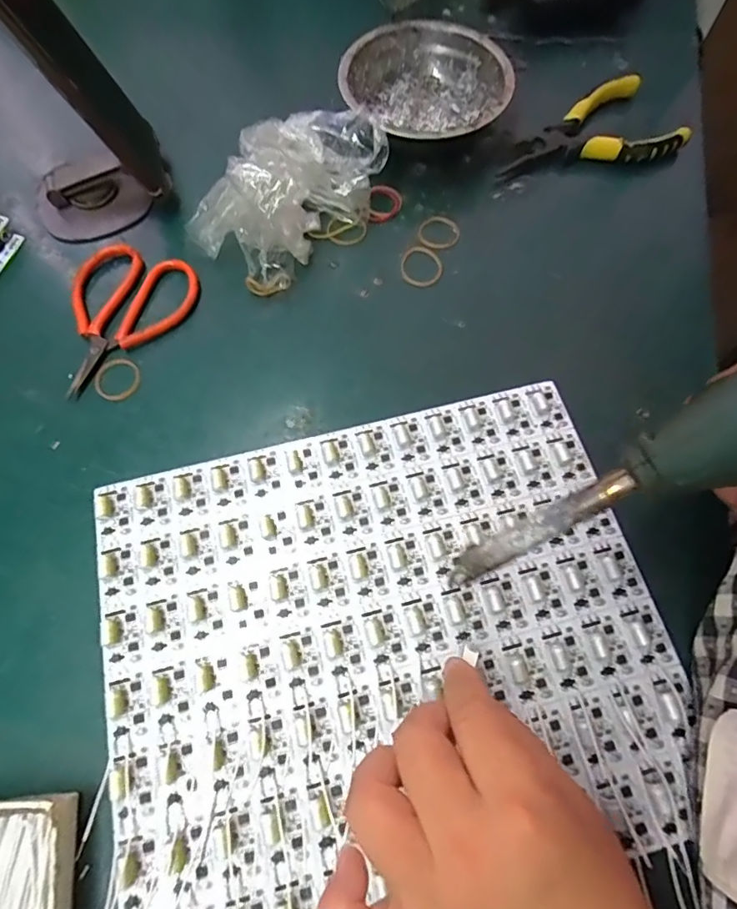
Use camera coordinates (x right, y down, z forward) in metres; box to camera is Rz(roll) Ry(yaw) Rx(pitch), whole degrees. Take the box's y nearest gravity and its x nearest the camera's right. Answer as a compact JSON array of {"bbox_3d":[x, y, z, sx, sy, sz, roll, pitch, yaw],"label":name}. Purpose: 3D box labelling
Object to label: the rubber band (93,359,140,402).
[{"bbox_3d":[-0.164,-0.049,0.322,0.028,0.004,0.029,0,70,-1],"label":"rubber band"}]

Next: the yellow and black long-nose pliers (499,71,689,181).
[{"bbox_3d":[0.169,-0.256,0.388,0.135,0.029,0.066,-5,70,-3],"label":"yellow and black long-nose pliers"}]

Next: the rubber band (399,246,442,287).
[{"bbox_3d":[0.038,-0.136,0.356,0.030,0.004,0.033,14,70,4],"label":"rubber band"}]

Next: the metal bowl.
[{"bbox_3d":[0.043,-0.277,0.388,0.123,0.044,0.123,0,70,-1],"label":"metal bowl"}]

